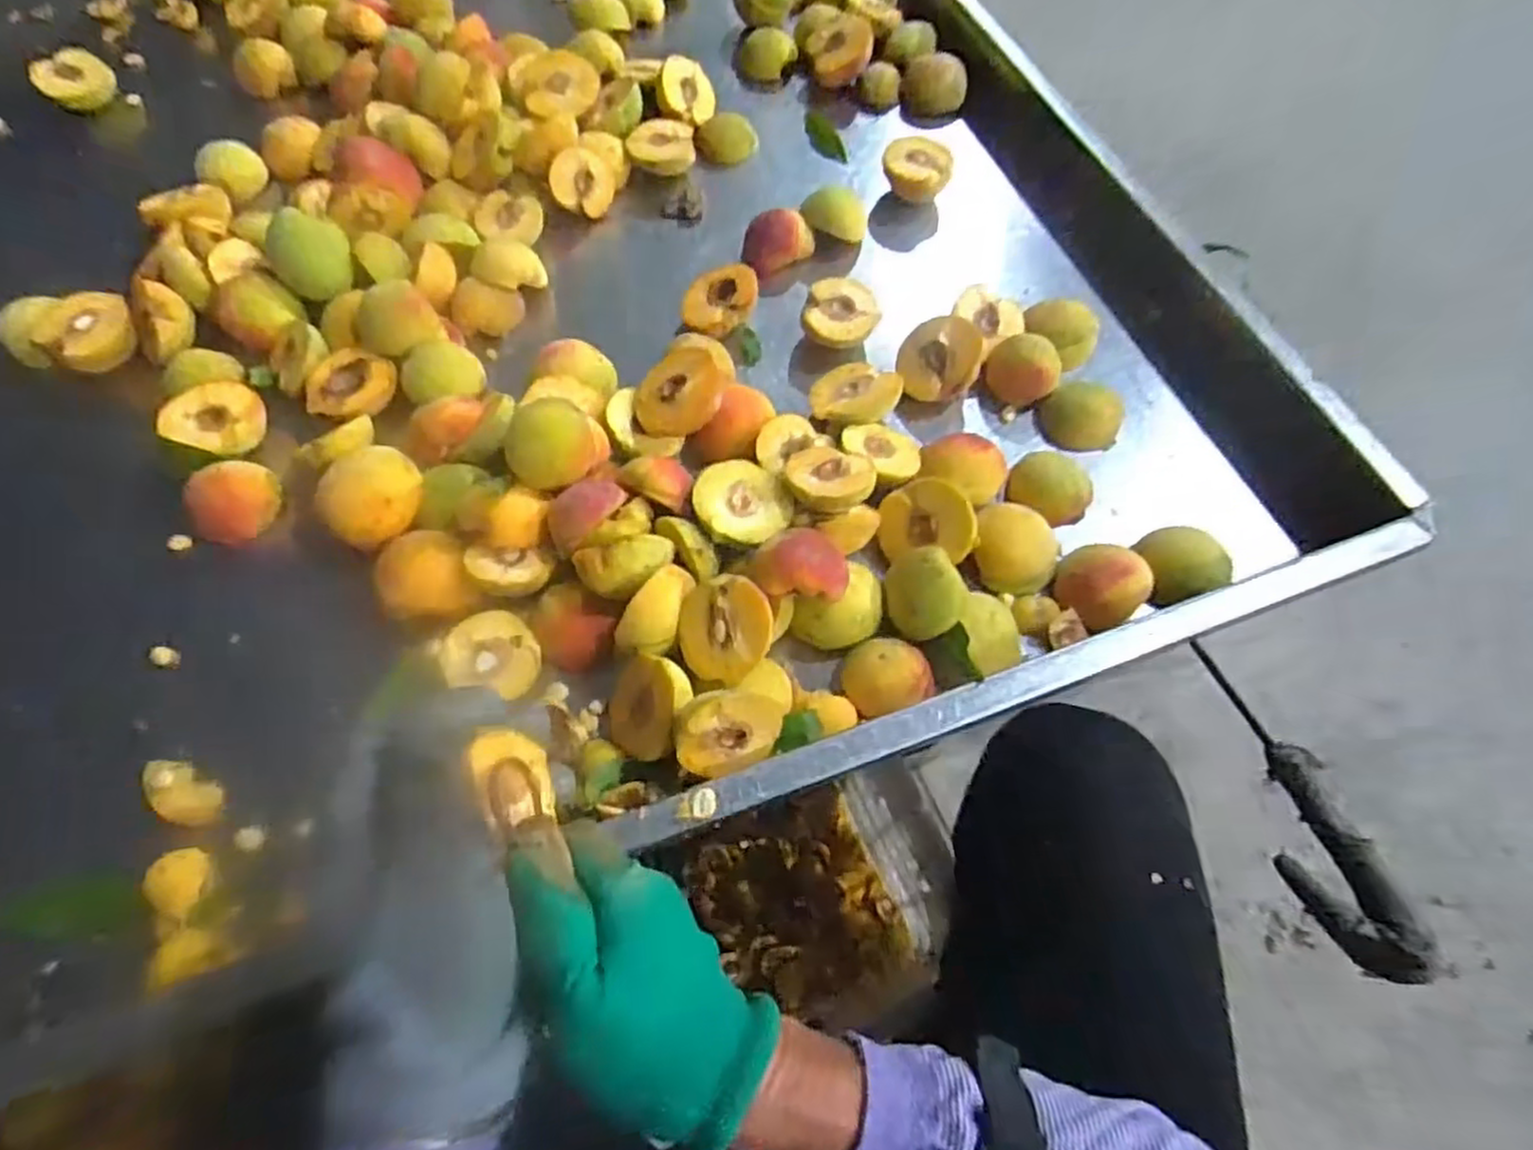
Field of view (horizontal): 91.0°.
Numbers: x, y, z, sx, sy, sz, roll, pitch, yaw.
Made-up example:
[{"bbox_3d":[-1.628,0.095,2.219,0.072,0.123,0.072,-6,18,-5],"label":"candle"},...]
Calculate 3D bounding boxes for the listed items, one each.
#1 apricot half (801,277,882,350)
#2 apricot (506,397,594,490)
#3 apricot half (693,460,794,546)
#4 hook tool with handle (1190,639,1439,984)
[{"bbox_3d":[0.061,-0.210,0.614,0.059,0.036,0.066,14,64,6],"label":"apricot half"},{"bbox_3d":[-0.138,-0.086,0.493,0.062,0.039,0.049,-34,68,-16],"label":"apricot"},{"bbox_3d":[-0.015,-0.044,0.501,0.064,0.027,0.058,16,64,7],"label":"apricot half"},{"bbox_3d":[0.418,0.181,0.603,0.034,0.093,0.259,-21,65,-11],"label":"hook tool with handle"}]

